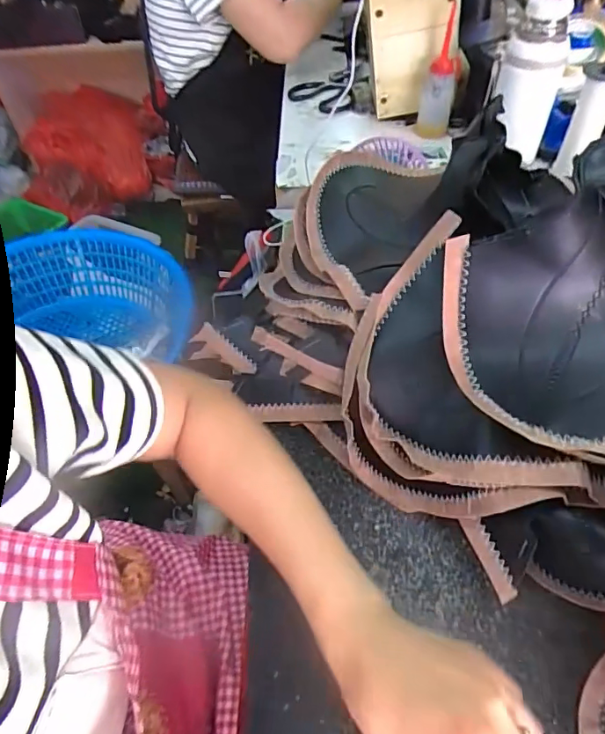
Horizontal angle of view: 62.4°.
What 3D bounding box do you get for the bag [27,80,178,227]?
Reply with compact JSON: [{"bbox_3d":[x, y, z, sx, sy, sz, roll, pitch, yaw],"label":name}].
[{"bbox_3d":[-0.690,-0.705,1.672,0.485,0.308,0.176,-13,51,-8],"label":"bag"}]

